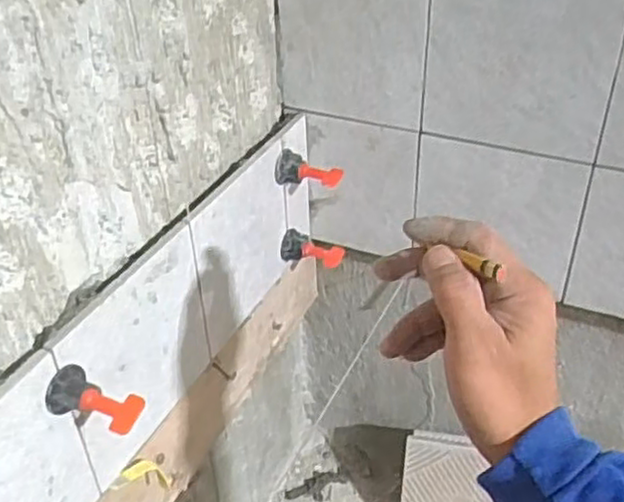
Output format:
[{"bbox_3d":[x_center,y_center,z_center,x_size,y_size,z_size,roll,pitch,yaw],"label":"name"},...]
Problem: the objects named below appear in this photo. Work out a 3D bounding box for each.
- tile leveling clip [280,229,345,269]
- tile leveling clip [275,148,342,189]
[{"bbox_3d":[0.002,0.000,0.711,0.062,0.026,0.024,12,39,18],"label":"tile leveling clip"},{"bbox_3d":[-0.002,-0.075,0.659,0.060,0.027,0.026,4,37,8],"label":"tile leveling clip"}]

